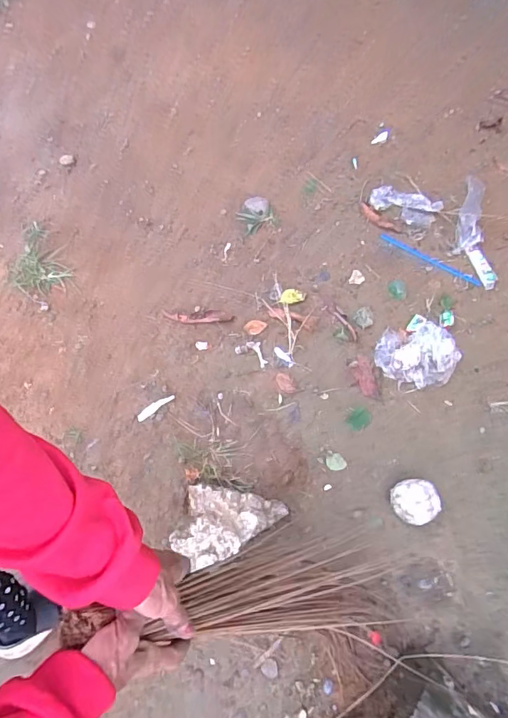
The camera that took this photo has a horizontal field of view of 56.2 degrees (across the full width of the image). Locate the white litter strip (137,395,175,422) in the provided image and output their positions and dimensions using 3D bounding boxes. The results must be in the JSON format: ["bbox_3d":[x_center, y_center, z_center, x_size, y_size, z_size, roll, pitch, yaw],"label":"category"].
[{"bbox_3d":[-0.214,0.103,1.029,0.089,0.005,0.021,-36,70,-13],"label":"white litter strip"}]

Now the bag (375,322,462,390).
[{"bbox_3d":[0.362,-0.013,1.052,0.163,0.028,0.156,32,71,15],"label":"bag"}]

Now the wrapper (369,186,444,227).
[{"bbox_3d":[0.386,-0.394,1.222,0.171,0.016,0.096,26,69,12],"label":"wrapper"}]

